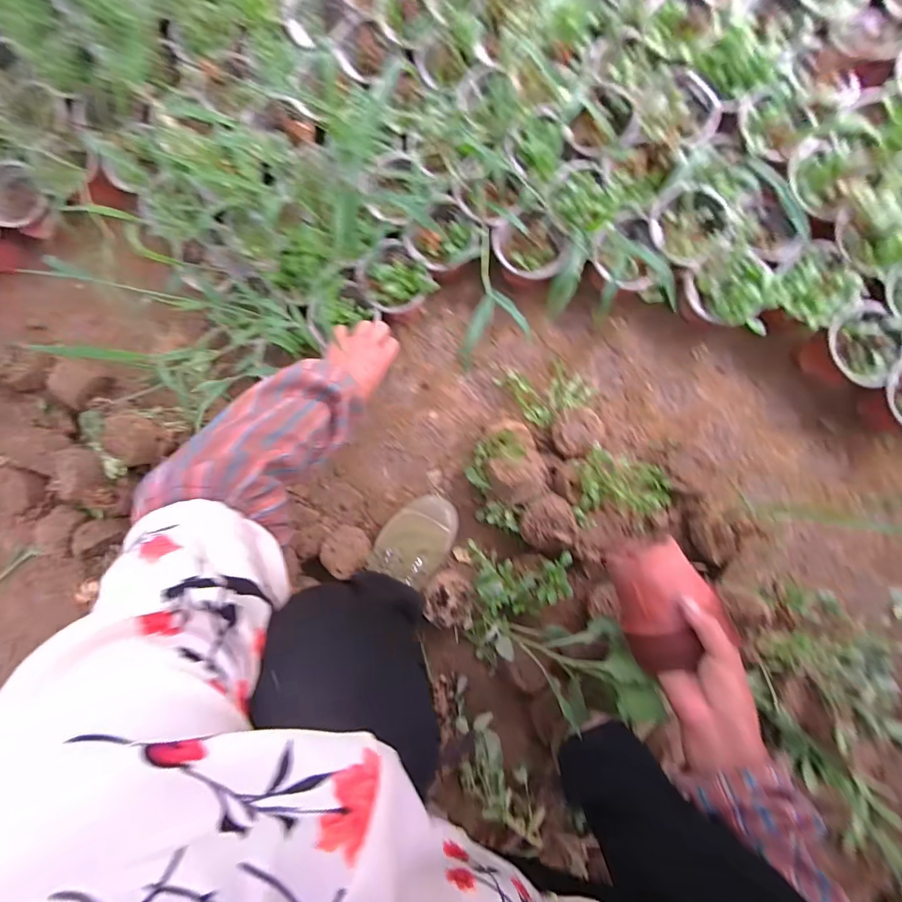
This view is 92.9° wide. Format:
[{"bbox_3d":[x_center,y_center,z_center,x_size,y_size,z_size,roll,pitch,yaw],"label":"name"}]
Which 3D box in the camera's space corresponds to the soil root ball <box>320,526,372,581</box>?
[{"bbox_3d":[-0.148,0.143,0.616,0.065,0.047,0.067,0,87,5],"label":"soil root ball"}]

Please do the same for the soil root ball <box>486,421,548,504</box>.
[{"bbox_3d":[0.090,0.014,0.585,0.076,0.082,0.106,-2,87,5],"label":"soil root ball"}]

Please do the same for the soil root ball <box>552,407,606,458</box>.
[{"bbox_3d":[0.178,-0.025,0.599,0.069,0.045,0.066,0,87,5],"label":"soil root ball"}]

